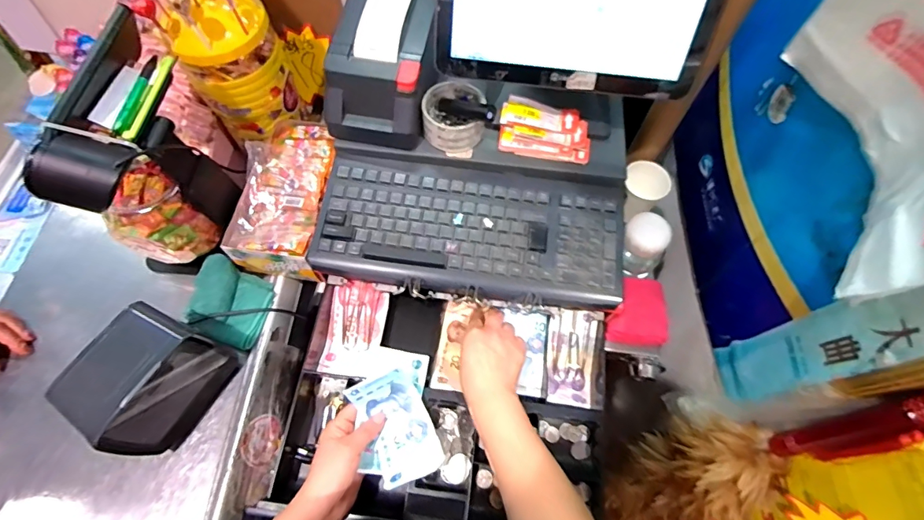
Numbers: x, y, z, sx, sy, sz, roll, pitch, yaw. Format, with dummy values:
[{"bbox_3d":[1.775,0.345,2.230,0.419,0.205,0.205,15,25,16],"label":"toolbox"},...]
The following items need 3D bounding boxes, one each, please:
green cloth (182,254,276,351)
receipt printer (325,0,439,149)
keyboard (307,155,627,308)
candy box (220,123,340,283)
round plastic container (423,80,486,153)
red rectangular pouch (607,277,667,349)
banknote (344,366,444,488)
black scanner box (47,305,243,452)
[{"bbox_3d":[-0.338,0.062,0.644,0.123,0.036,0.106,21,65,8],"label":"green cloth"},{"bbox_3d":[-0.099,-0.259,0.592,0.122,0.123,0.189,9,64,3],"label":"receipt printer"},{"bbox_3d":[0.013,-0.037,0.572,0.387,0.034,0.157,7,64,2],"label":"keyboard"},{"bbox_3d":[-0.258,-0.101,0.665,0.129,0.068,0.248,5,64,1],"label":"candy box"},{"bbox_3d":[-0.010,-0.189,0.595,0.080,0.054,0.090,6,64,1],"label":"round plastic container"},{"bbox_3d":[0.258,0.071,0.642,0.079,0.020,0.107,15,65,5],"label":"red rectangular pouch"},{"bbox_3d":[-0.072,0.184,0.495,0.072,0.037,0.113,-24,67,-13],"label":"banknote"},{"bbox_3d":[-0.384,0.149,0.539,0.097,0.146,0.154,26,66,10],"label":"black scanner box"}]

